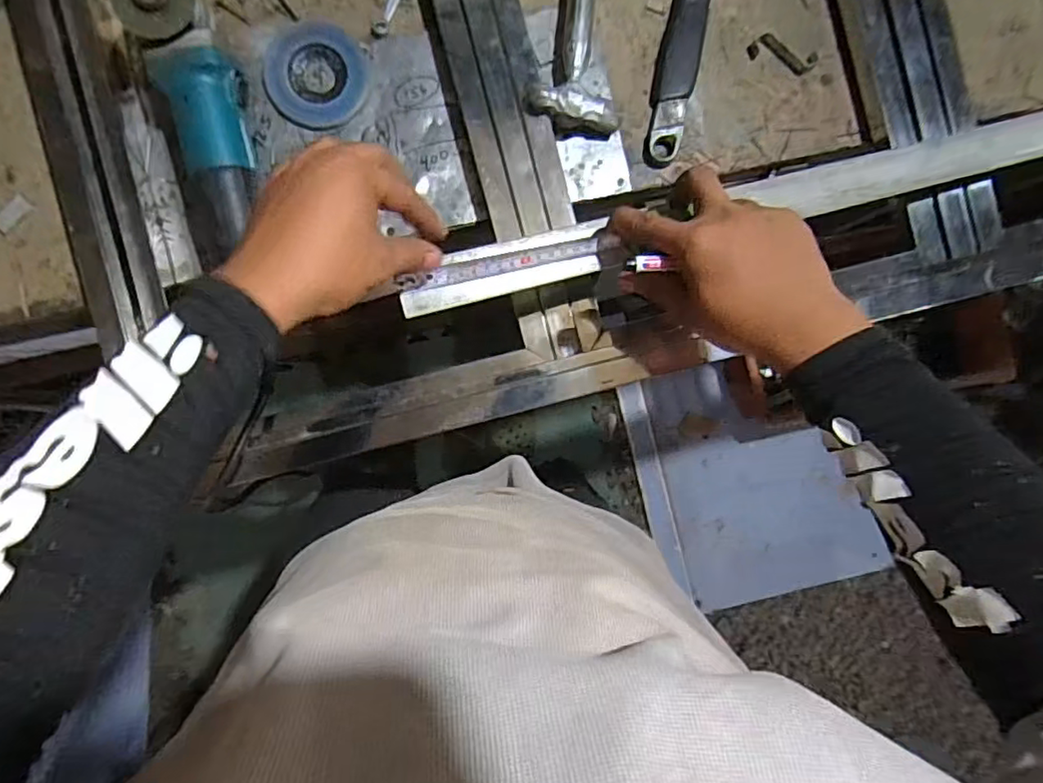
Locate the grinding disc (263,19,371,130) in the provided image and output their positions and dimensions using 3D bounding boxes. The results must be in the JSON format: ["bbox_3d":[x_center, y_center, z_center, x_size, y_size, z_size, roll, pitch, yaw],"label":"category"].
[{"bbox_3d":[-0.195,-0.306,0.584,0.092,0.016,0.098,0,91,-3],"label":"grinding disc"}]

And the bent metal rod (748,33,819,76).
[{"bbox_3d":[0.253,-0.327,0.590,0.065,0.009,0.026,20,90,-3],"label":"bent metal rod"}]

